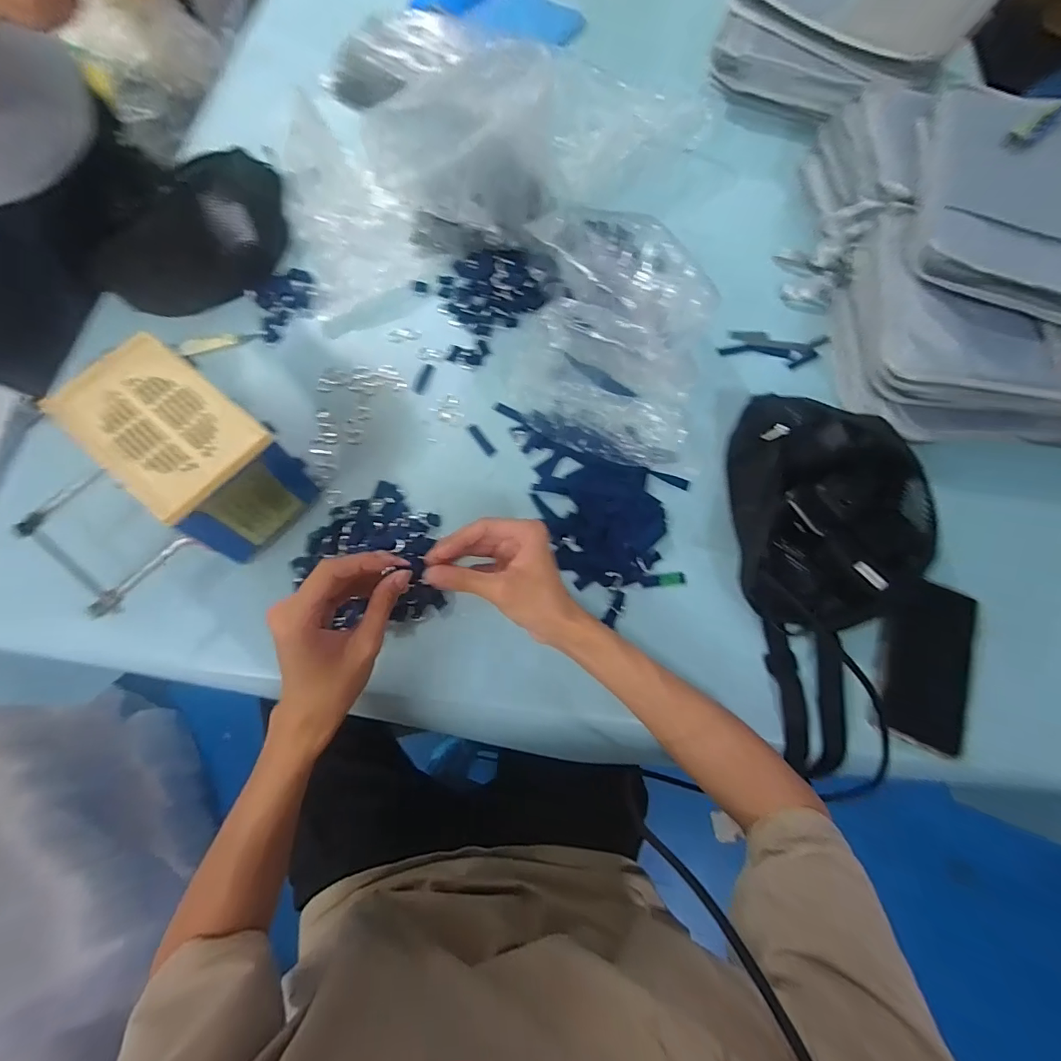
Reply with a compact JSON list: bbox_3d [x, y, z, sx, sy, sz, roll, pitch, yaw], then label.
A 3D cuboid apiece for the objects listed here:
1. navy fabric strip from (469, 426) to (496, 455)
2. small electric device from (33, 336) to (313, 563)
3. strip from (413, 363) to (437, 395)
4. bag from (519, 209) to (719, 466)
[{"bbox_3d":[-0.056,-0.104,0.563,0.011,0.004,0.045,-35,76,-12],"label":"navy fabric strip"},{"bbox_3d":[-0.323,-0.078,0.477,0.182,0.118,0.114,39,75,13],"label":"small electric device"},{"bbox_3d":[-0.128,-0.184,0.592,0.017,0.004,0.045,17,71,6],"label":"strip"},{"bbox_3d":[0.079,-0.213,0.530,0.203,0.114,0.275,12,71,5],"label":"bag"}]

